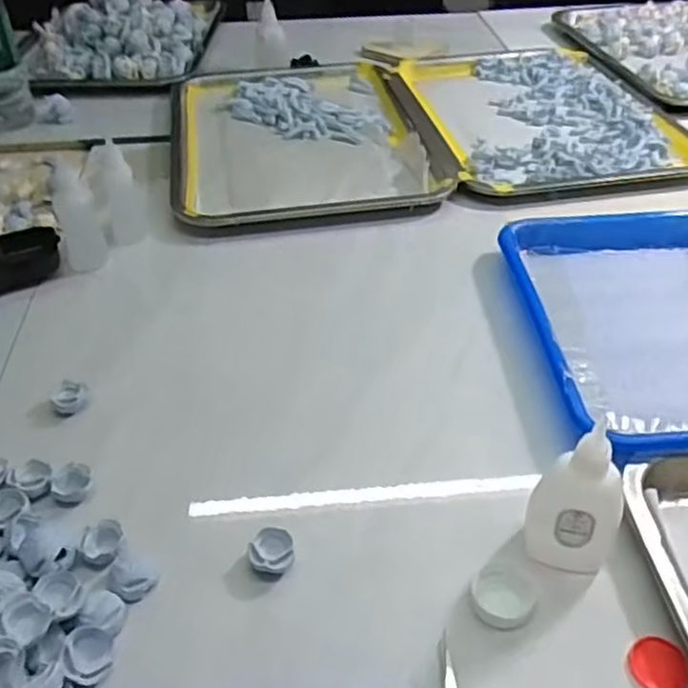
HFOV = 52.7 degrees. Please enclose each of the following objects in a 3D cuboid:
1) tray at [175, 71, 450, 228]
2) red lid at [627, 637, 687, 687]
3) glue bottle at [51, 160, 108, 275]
[{"bbox_3d":[-0.047,-0.226,0.745,0.261,0.019,0.325,-8,41,-7],"label":"tray"},{"bbox_3d":[0.144,0.147,0.317,0.024,0.004,0.026,-1,41,1],"label":"red lid"},{"bbox_3d":[-0.217,-0.103,0.566,0.029,0.076,0.039,-12,42,-12],"label":"glue bottle"}]

